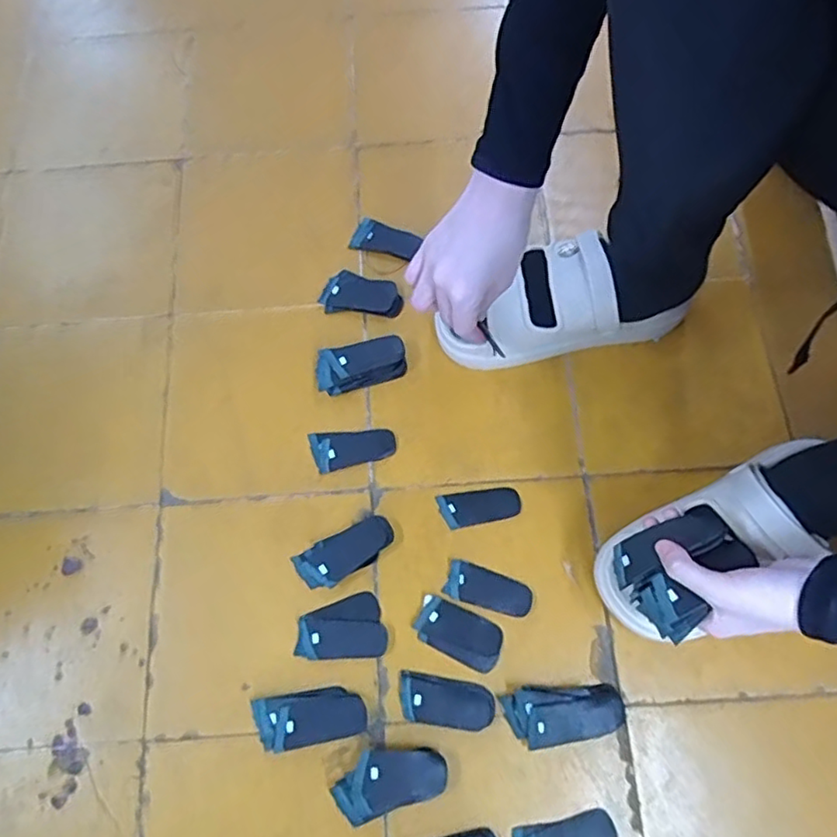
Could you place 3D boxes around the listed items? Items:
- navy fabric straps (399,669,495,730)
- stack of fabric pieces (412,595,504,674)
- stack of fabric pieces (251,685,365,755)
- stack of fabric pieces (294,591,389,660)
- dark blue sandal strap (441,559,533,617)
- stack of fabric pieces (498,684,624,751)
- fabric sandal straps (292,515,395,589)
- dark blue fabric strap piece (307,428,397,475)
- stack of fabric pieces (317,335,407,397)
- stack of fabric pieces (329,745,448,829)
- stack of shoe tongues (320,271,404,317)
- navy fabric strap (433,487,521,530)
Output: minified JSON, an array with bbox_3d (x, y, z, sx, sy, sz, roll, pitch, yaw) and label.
[{"bbox_3d":[0.023,0.242,0.533,0.080,0.004,0.038,8,71,4],"label":"navy fabric straps"},{"bbox_3d":[0.034,0.187,0.543,0.076,0.005,0.040,25,73,9],"label":"stack of fabric pieces"},{"bbox_3d":[-0.091,0.251,0.527,0.092,0.017,0.041,-10,71,-2],"label":"stack of fabric pieces"},{"bbox_3d":[-0.069,0.189,0.551,0.076,0.009,0.053,-18,71,-5],"label":"stack of fabric pieces"},{"bbox_3d":[0.063,0.154,0.559,0.077,0.004,0.033,18,72,8],"label":"dark blue sandal strap"},{"bbox_3d":[0.122,0.246,0.526,0.097,0.016,0.046,-11,71,-2],"label":"stack of fabric pieces"},{"bbox_3d":[-0.067,0.122,0.569,0.091,0.015,0.039,-28,73,-8],"label":"fabric sandal straps"},{"bbox_3d":[-0.064,0.026,0.608,0.079,0.007,0.040,-14,71,-3],"label":"dark blue fabric strap piece"},{"bbox_3d":[-0.057,-0.053,0.622,0.088,0.026,0.043,-15,71,-4],"label":"stack of fabric pieces"},{"bbox_3d":[-0.024,0.293,0.508,0.090,0.016,0.047,-18,71,-5],"label":"stack of fabric pieces"},{"bbox_3d":[-0.059,-0.131,0.656,0.084,0.010,0.045,4,71,3],"label":"stack of shoe tongues"},{"bbox_3d":[0.057,0.082,0.585,0.075,0.004,0.033,-11,71,-3],"label":"navy fabric strap"}]

